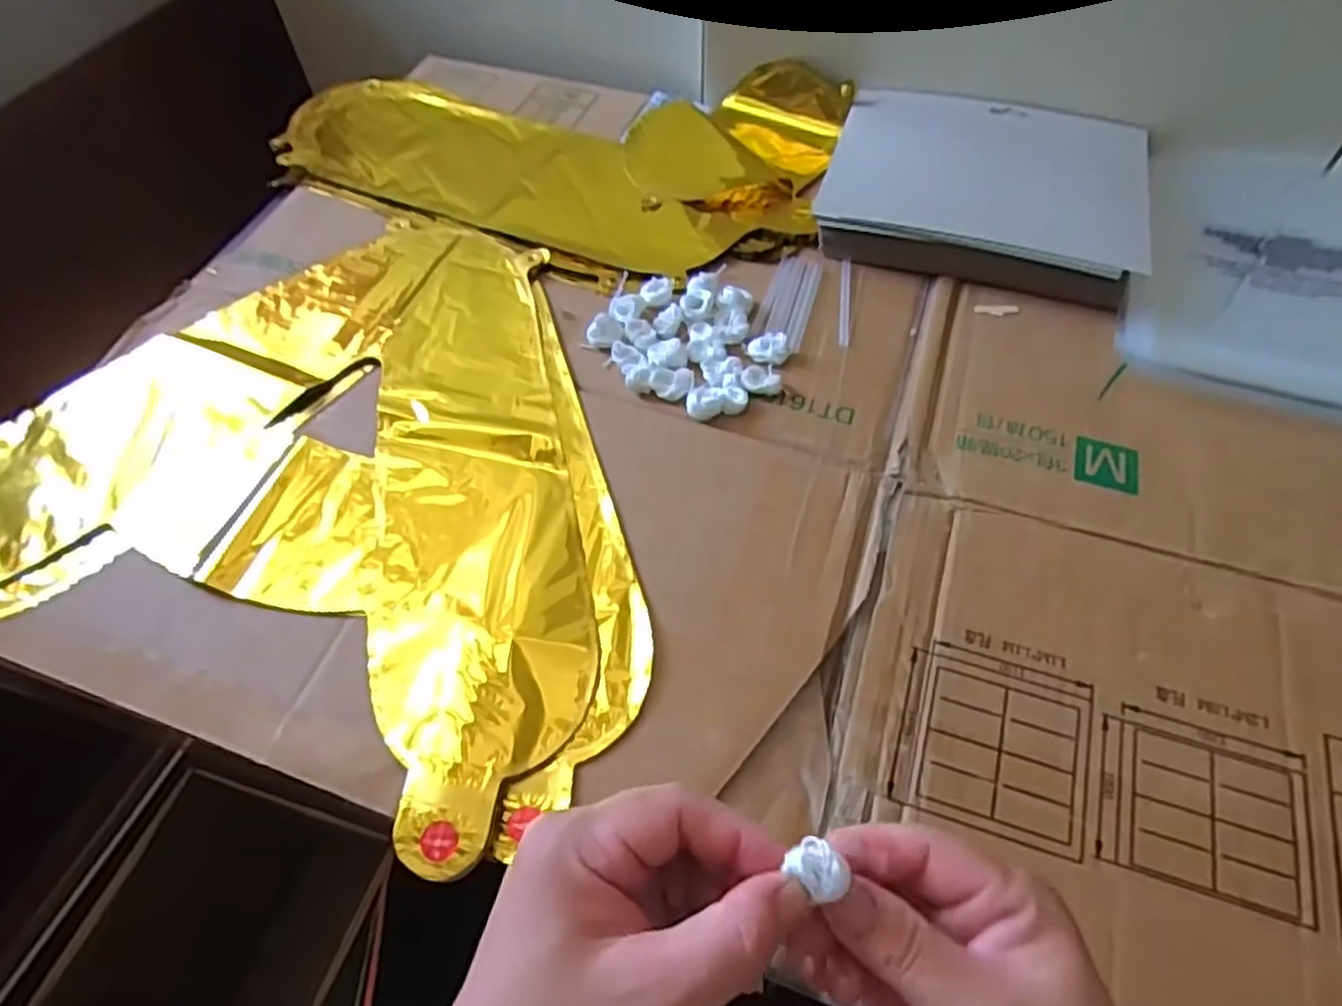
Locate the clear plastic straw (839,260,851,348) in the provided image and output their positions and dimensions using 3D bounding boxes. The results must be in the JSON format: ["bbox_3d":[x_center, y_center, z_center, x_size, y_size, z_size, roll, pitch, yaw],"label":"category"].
[{"bbox_3d":[0.113,-0.130,0.508,0.007,0.004,0.078,6,57,5],"label":"clear plastic straw"}]

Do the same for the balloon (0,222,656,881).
[{"bbox_3d":[-0.180,-0.036,0.442,0.398,0.011,0.342,17,59,12],"label":"balloon"}]

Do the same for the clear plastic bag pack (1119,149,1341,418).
[{"bbox_3d":[0.412,-0.150,0.503,0.212,0.022,0.222,17,59,11],"label":"clear plastic bag pack"}]

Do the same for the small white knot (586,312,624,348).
[{"bbox_3d":[-0.040,-0.105,0.484,0.020,0.010,0.020,26,61,17],"label":"small white knot"}]

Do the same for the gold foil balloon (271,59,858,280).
[{"bbox_3d":[-0.084,-0.290,0.614,0.409,0.018,0.259,17,59,12],"label":"gold foil balloon"}]

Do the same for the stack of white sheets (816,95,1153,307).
[{"bbox_3d":[0.216,-0.220,0.540,0.202,0.029,0.169,16,59,11],"label":"stack of white sheets"}]

